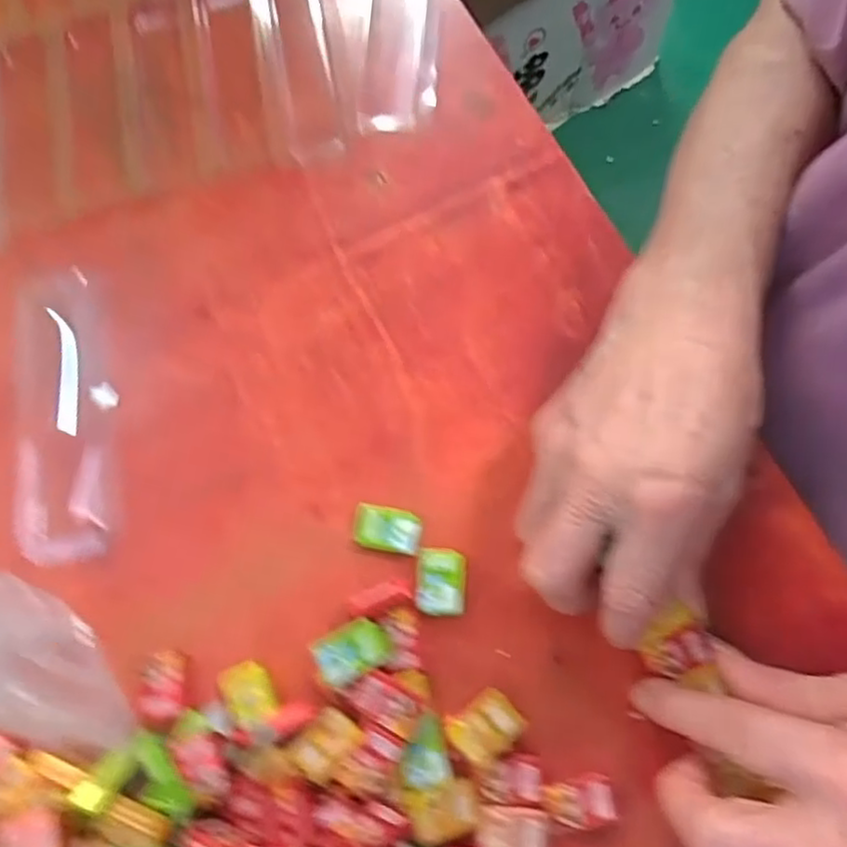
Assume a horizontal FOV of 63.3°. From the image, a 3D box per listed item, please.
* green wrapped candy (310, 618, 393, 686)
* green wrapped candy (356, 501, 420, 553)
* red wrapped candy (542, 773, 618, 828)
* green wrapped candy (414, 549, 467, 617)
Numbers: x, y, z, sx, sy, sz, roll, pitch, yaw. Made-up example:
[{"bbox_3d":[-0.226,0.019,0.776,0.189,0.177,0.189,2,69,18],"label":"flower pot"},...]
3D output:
[{"bbox_3d":[-0.029,0.093,0.281,0.029,0.010,0.019,-28,74,-6],"label":"green wrapped candy"},{"bbox_3d":[-0.015,0.046,0.300,0.028,0.009,0.018,8,73,5],"label":"green wrapped candy"},{"bbox_3d":[0.060,0.145,0.264,0.026,0.005,0.017,-10,73,-1],"label":"red wrapped candy"},{"bbox_3d":[0.007,0.067,0.291,0.020,0.004,0.027,3,73,3],"label":"green wrapped candy"}]

